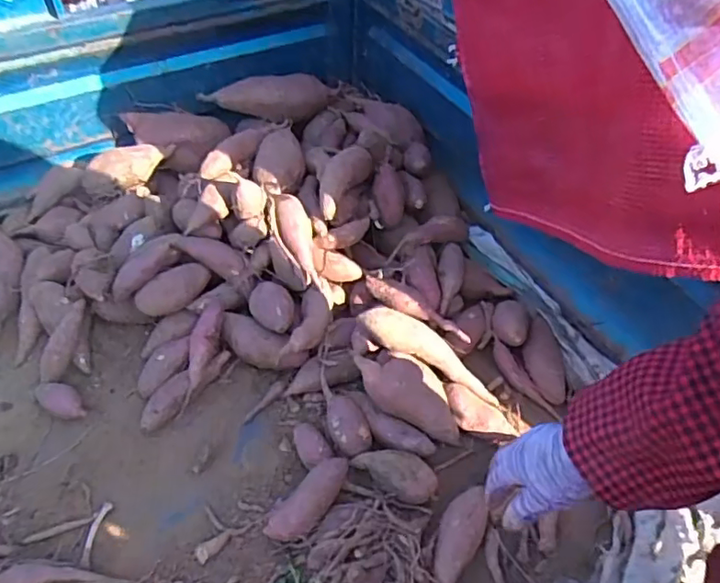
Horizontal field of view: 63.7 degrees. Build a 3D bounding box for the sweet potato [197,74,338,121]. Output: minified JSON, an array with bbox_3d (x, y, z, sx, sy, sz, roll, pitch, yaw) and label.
[{"bbox_3d":[-0.149,-0.328,0.980,0.226,0.061,0.062,-15,54,-11],"label":"sweet potato"}]

